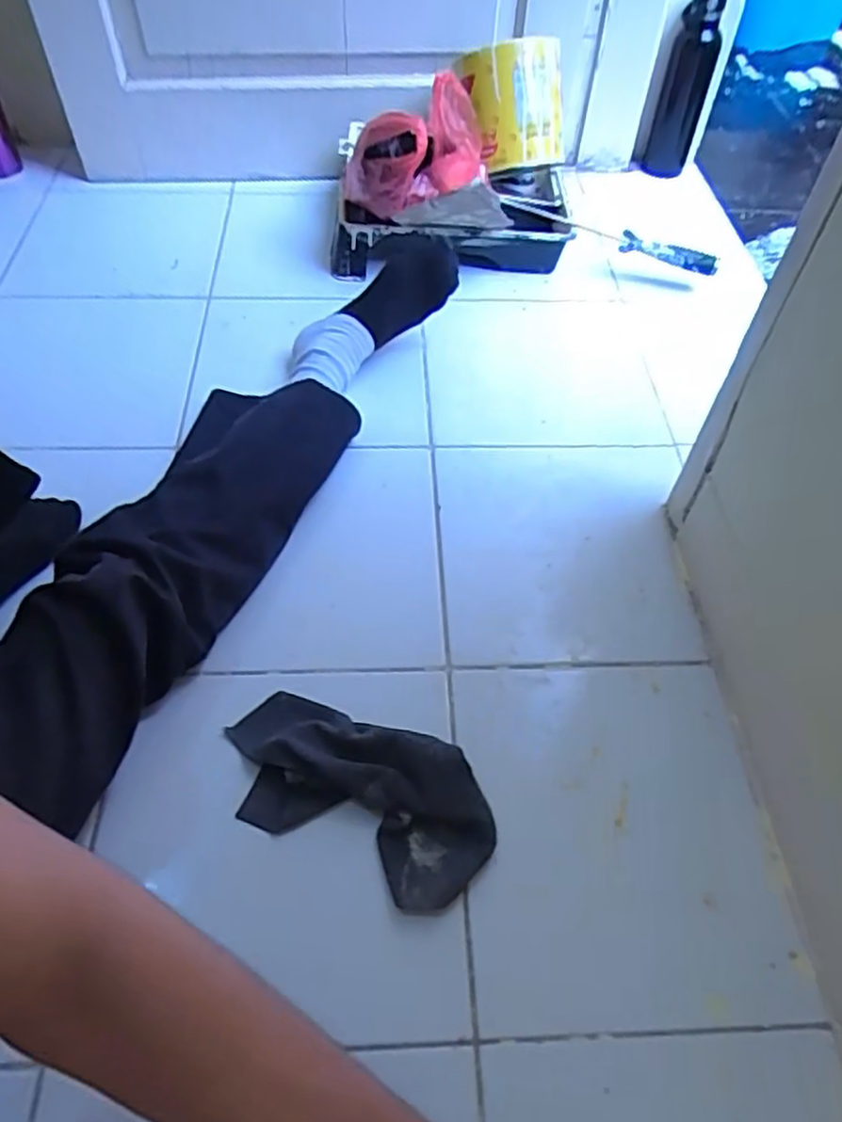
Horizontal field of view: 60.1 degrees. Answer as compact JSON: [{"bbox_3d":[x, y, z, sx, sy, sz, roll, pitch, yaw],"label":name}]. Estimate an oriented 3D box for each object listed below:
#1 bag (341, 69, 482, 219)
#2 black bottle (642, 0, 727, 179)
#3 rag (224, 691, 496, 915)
[{"bbox_3d":[-0.012,-0.532,0.955,0.179,0.124,0.141,2,52,0],"label":"bag"},{"bbox_3d":[0.435,-0.772,1.205,0.075,0.277,0.087,14,53,10],"label":"black bottle"},{"bbox_3d":[-0.055,0.186,0.601,0.232,0.036,0.117,23,56,14],"label":"rag"}]

